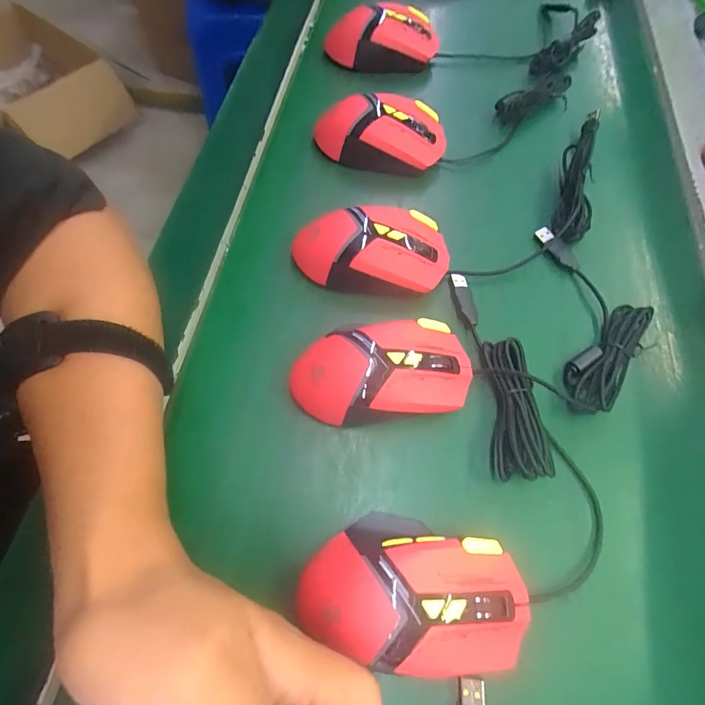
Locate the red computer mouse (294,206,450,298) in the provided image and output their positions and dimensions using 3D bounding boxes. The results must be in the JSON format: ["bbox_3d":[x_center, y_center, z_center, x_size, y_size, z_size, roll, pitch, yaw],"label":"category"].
[{"bbox_3d":[0.016,-0.081,0.314,0.119,0.047,0.065,4,64,-2],"label":"red computer mouse"}]

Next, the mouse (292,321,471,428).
[{"bbox_3d":[0.020,0.011,0.273,0.123,0.042,0.073,-9,65,-7],"label":"mouse"}]

